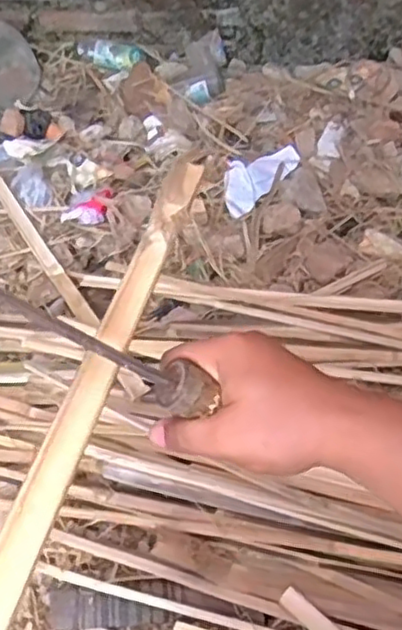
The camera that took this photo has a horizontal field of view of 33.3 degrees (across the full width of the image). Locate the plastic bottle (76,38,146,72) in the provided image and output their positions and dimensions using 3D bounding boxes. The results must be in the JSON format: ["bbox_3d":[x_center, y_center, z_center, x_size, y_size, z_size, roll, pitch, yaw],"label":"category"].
[{"bbox_3d":[-0.197,-0.552,1.420,0.153,0.037,0.061,17,50,18],"label":"plastic bottle"}]

